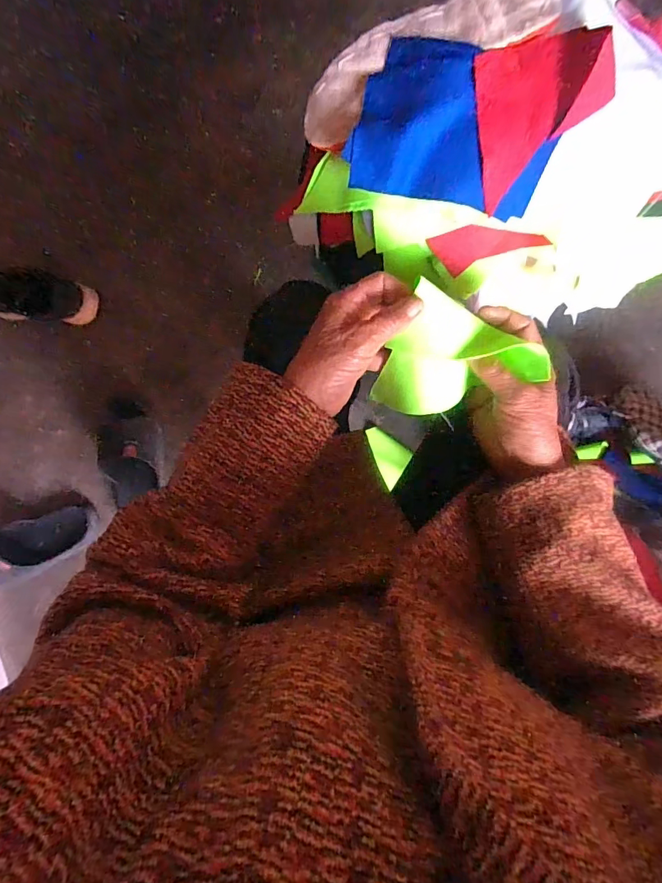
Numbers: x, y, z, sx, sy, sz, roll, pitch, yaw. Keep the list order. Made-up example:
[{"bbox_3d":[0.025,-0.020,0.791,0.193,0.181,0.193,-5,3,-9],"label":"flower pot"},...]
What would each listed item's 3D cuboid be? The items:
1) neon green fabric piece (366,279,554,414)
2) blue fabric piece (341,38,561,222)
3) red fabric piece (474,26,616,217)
[{"bbox_3d":[0.100,-0.056,0.349,0.109,0.053,0.088,26,90,7],"label":"neon green fabric piece"},{"bbox_3d":[0.100,-0.244,0.361,0.149,0.031,0.105,16,112,0],"label":"blue fabric piece"},{"bbox_3d":[0.162,-0.247,0.338,0.097,0.022,0.102,-9,105,14],"label":"red fabric piece"}]

